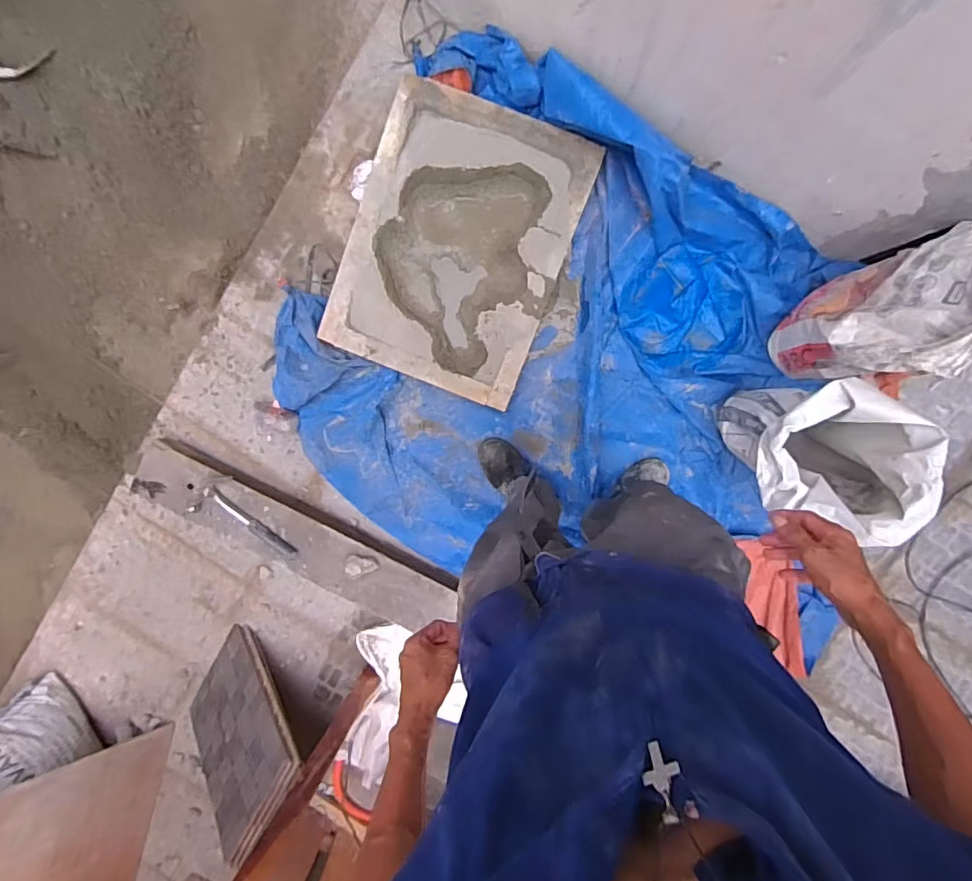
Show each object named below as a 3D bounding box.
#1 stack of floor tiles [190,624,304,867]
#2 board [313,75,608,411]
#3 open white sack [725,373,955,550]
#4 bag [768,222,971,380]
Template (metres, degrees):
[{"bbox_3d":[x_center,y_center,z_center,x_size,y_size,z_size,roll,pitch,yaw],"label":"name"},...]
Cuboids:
[{"bbox_3d":[-0.606,0.726,1.322,0.475,0.028,0.317,38,96,41],"label":"stack of floor tiles"},{"bbox_3d":[-0.065,-0.462,1.302,0.488,0.087,0.641,21,97,2],"label":"board"},{"bbox_3d":[0.702,0.028,1.108,0.297,0.425,0.281,-6,95,5],"label":"open white sack"},{"bbox_3d":[0.752,-0.235,1.003,0.256,0.511,0.167,-33,92,7],"label":"bag"}]

